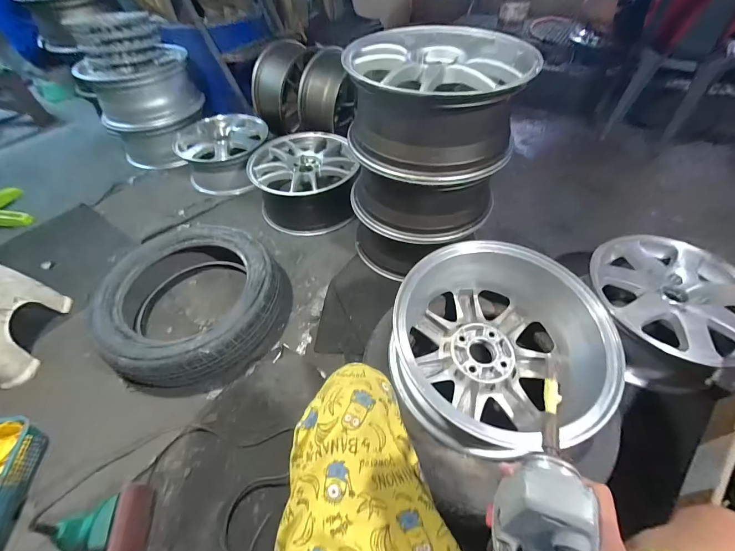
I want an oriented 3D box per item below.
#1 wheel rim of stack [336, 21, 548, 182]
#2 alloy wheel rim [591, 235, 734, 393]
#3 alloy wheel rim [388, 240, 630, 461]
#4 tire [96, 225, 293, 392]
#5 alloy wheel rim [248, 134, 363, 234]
[{"bbox_3d":[0.174,-0.465,0.834,0.449,0.205,0.447,-10,52,-4],"label":"wheel rim of stack"},{"bbox_3d":[0.787,0.091,0.854,0.373,0.169,0.400,-2,52,2],"label":"alloy wheel rim"},{"bbox_3d":[0.257,0.147,0.663,0.388,0.199,0.411,-2,52,2],"label":"alloy wheel rim"},{"bbox_3d":[-0.528,0.083,0.983,0.505,0.176,0.495,-2,52,2],"label":"tire"},{"bbox_3d":[-0.251,-0.394,1.318,0.409,0.199,0.408,3,52,6],"label":"alloy wheel rim"}]

